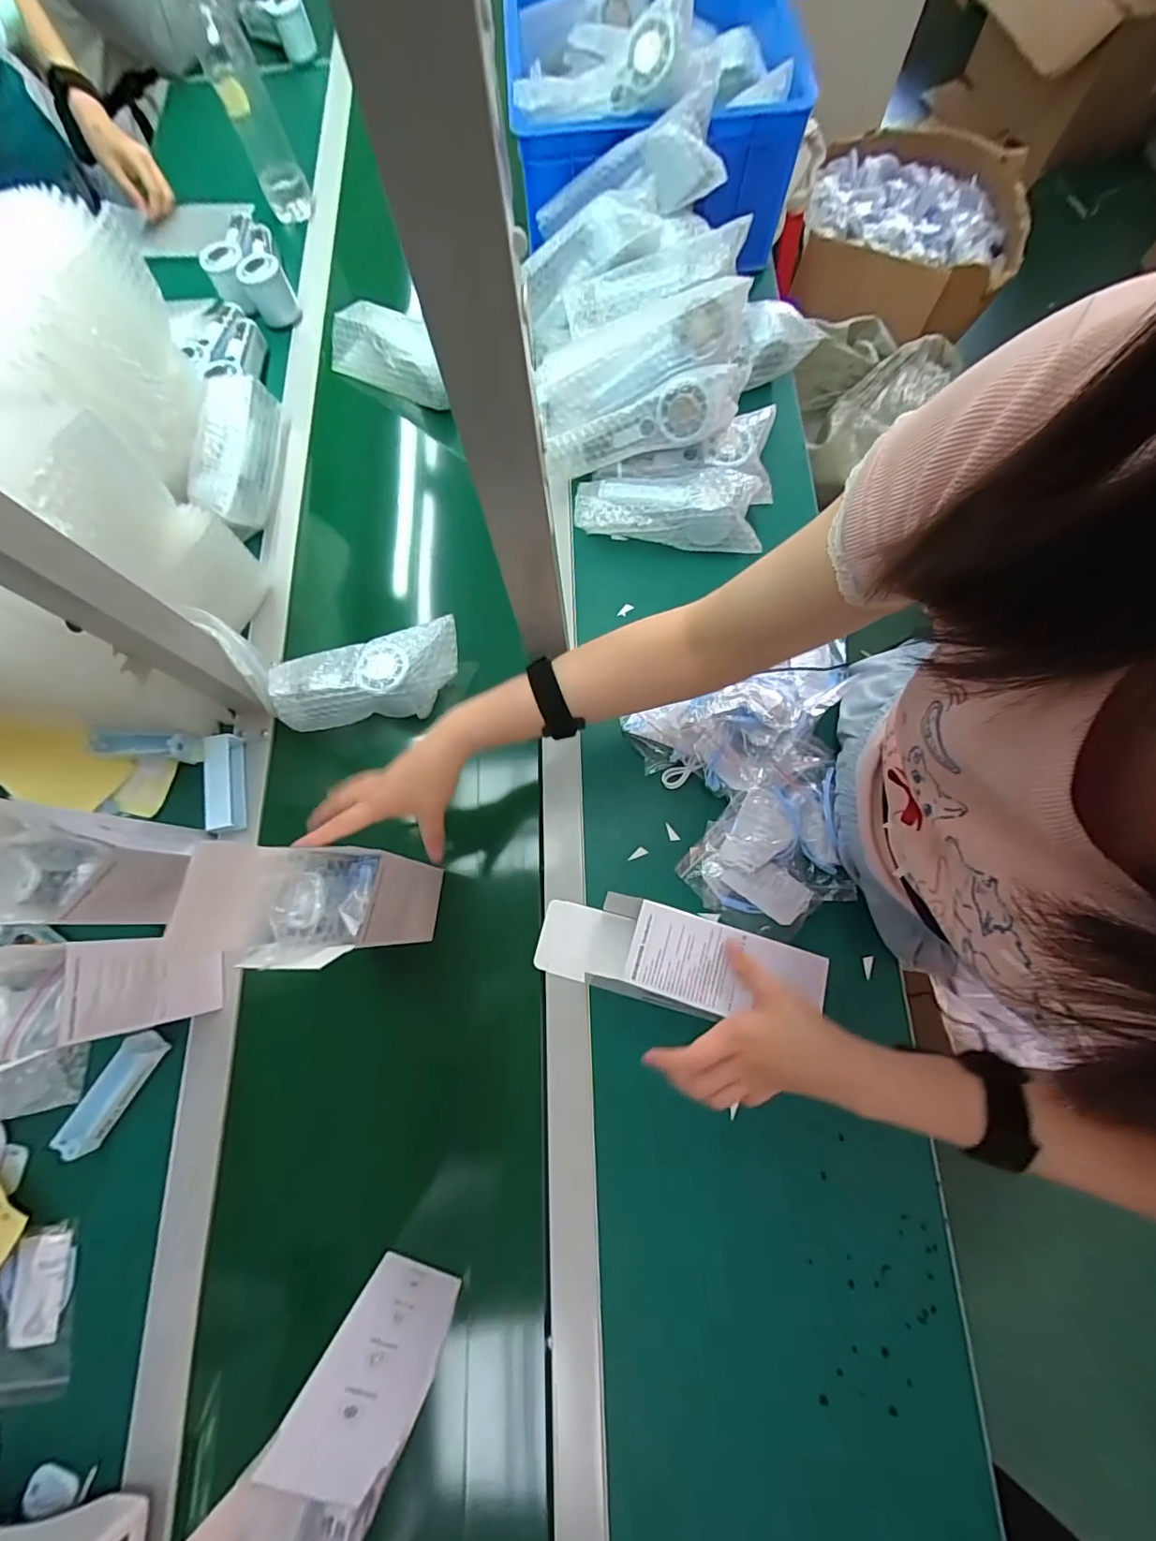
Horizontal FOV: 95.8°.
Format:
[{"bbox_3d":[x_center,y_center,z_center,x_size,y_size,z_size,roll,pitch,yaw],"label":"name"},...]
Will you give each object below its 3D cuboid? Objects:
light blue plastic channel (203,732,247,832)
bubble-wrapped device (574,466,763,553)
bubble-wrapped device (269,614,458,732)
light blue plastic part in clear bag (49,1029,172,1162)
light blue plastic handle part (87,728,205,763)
[{"bbox_3d":[-0.374,0.012,0.553,0.032,0.021,0.102,-11,73,-3],"label":"light blue plastic channel"},{"bbox_3d":[0.103,-0.304,0.596,0.210,0.049,0.072,6,73,2],"label":"bubble-wrapped device"},{"bbox_3d":[-0.218,-0.098,0.558,0.188,0.059,0.075,-17,74,-5],"label":"bubble-wrapped device"},{"bbox_3d":[-0.431,0.298,0.487,0.033,0.025,0.107,30,75,9],"label":"light blue plastic part in clear bag"},{"bbox_3d":[-0.466,-0.028,0.563,0.111,0.034,0.028,5,73,2],"label":"light blue plastic handle part"}]

